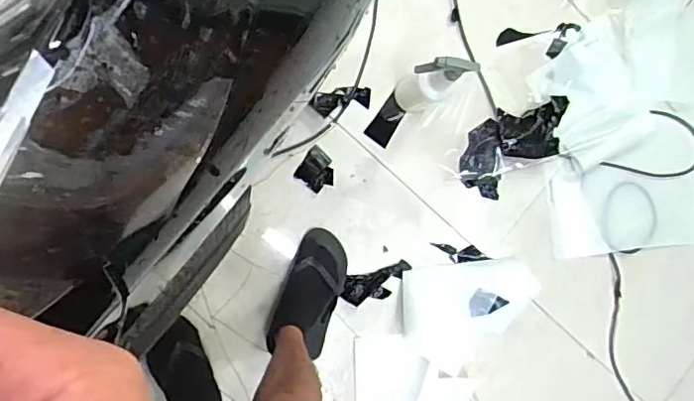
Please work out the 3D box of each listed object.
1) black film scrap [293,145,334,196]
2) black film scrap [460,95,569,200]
[{"bbox_3d":[-0.064,-0.066,1.241,0.080,0.004,0.082,36,87,-9],"label":"black film scrap"},{"bbox_3d":[0.396,-0.144,1.313,0.297,0.024,0.159,-38,95,-6],"label":"black film scrap"}]

